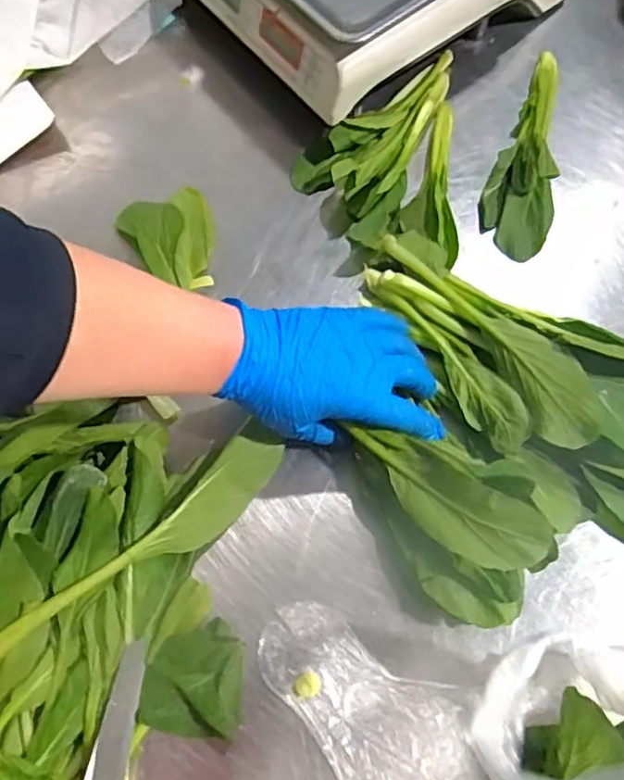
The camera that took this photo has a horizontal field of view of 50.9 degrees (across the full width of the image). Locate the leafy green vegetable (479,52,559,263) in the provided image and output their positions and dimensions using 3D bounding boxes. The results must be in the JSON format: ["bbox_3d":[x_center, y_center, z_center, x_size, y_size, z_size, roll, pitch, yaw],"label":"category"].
[{"bbox_3d":[0.208,-0.225,0.599,0.063,0.051,0.219,19,70,10],"label":"leafy green vegetable"}]

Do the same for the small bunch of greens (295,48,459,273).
[{"bbox_3d":[0.057,-0.208,0.596,0.147,0.038,0.243,0,68,3],"label":"small bunch of greens"}]

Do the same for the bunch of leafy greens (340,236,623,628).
[{"bbox_3d":[0.142,-0.001,0.484,0.229,0.080,0.274,-22,69,-6],"label":"bunch of leafy greens"}]

